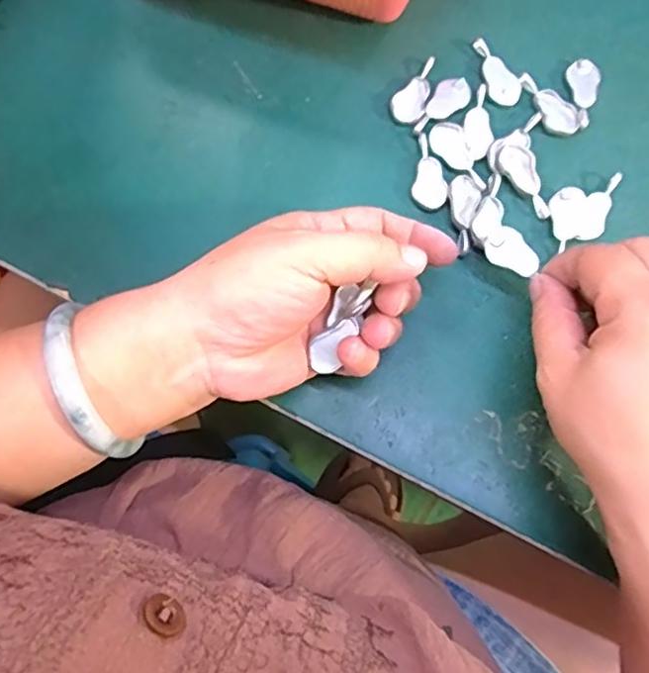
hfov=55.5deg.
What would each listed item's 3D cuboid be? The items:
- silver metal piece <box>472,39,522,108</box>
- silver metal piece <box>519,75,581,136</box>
[{"bbox_3d":[0.092,-0.145,0.339,0.019,0.004,0.041,-32,79,-8],"label":"silver metal piece"},{"bbox_3d":[0.123,-0.127,0.335,0.018,0.004,0.040,-25,78,-6],"label":"silver metal piece"}]

